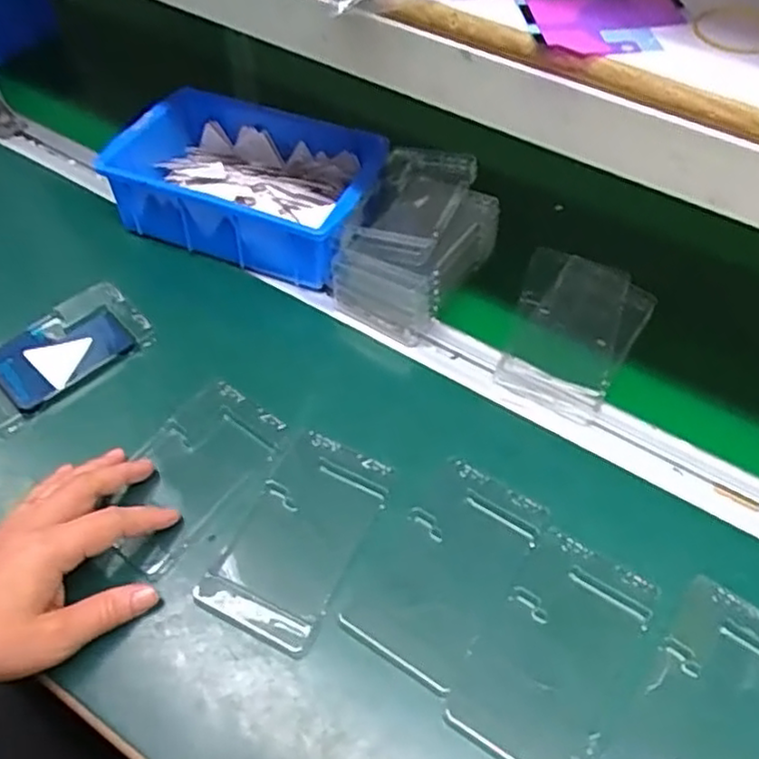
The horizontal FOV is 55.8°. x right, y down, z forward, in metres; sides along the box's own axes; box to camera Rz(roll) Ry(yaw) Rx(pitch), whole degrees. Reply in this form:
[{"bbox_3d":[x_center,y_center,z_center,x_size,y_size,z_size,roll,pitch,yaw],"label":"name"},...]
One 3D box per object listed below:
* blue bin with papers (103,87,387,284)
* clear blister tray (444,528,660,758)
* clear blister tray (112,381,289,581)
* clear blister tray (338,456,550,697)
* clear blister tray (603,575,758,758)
[{"bbox_3d":[-0.103,-0.157,0.590,0.204,0.075,0.137,19,55,12],"label":"blue bin with papers"},{"bbox_3d":[0.097,0.148,0.393,0.075,0.010,0.127,28,57,19],"label":"clear blister tray"},{"bbox_3d":[-0.120,0.059,0.451,0.075,0.018,0.119,31,58,20],"label":"clear blister tray"},{"bbox_3d":[0.037,0.108,0.423,0.077,0.012,0.124,30,58,19],"label":"clear blister tray"},{"bbox_3d":[0.176,0.172,0.377,0.073,0.008,0.127,31,58,20],"label":"clear blister tray"}]

